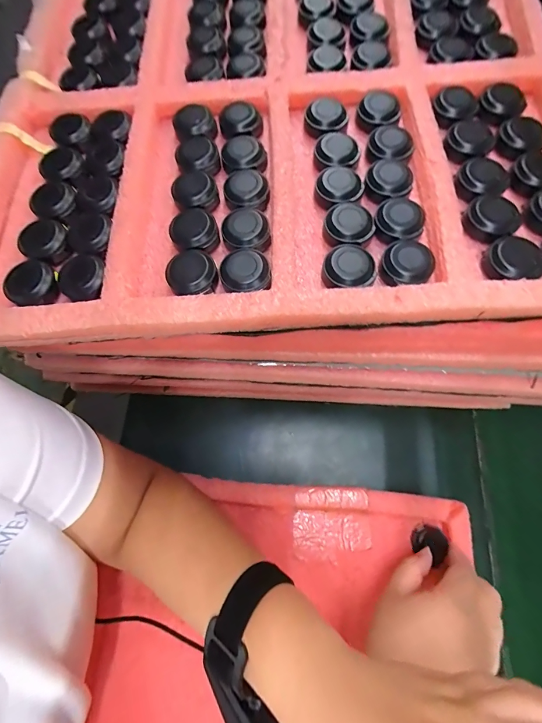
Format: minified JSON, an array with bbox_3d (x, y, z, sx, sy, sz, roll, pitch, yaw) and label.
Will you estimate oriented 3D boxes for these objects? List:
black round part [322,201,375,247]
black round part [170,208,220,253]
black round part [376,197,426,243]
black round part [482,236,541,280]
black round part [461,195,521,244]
[{"bbox_3d":[0.047,-0.083,0.206,0.027,0.009,0.028,0,72,-1],"label":"black round part"},{"bbox_3d":[-0.047,-0.081,0.207,0.030,0.011,0.025,40,75,11],"label":"black round part"},{"bbox_3d":[0.078,-0.086,0.207,0.029,0.011,0.028,0,72,-1],"label":"black round part"},{"bbox_3d":[0.140,-0.057,0.195,0.026,0.012,0.028,-29,75,-10],"label":"black round part"},{"bbox_3d":[0.134,-0.086,0.206,0.029,0.013,0.029,-43,77,-14],"label":"black round part"}]

